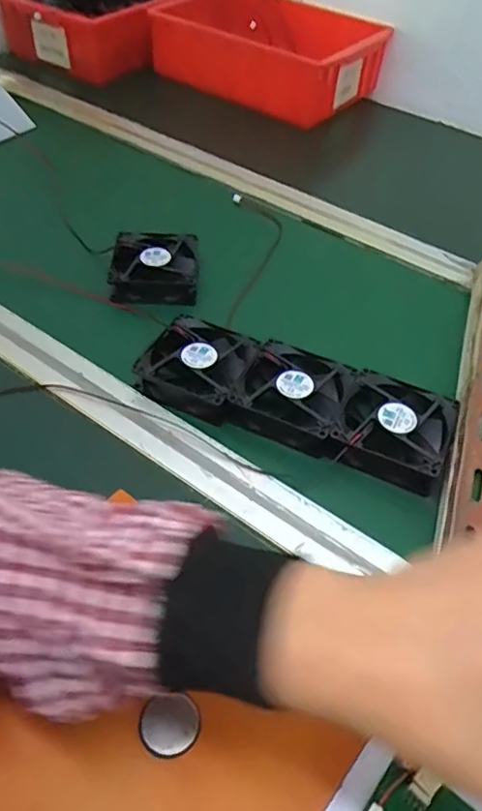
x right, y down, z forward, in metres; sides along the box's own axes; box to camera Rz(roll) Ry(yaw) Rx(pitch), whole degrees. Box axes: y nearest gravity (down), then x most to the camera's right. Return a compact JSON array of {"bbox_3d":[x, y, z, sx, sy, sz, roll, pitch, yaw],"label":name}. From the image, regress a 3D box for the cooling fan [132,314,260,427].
[{"bbox_3d":[-0.033,-0.032,0.480,0.080,0.027,0.076,23,51,17],"label":"cooling fan"}]

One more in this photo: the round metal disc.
[{"bbox_3d":[-0.035,0.159,0.293,0.029,0.004,0.026,16,59,-4],"label":"round metal disc"}]

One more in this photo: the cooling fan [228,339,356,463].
[{"bbox_3d":[0.045,-0.008,0.464,0.082,0.025,0.088,19,49,13],"label":"cooling fan"}]

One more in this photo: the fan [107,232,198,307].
[{"bbox_3d":[-0.081,-0.131,0.566,0.078,0.028,0.083,-1,48,-4],"label":"fan"}]

